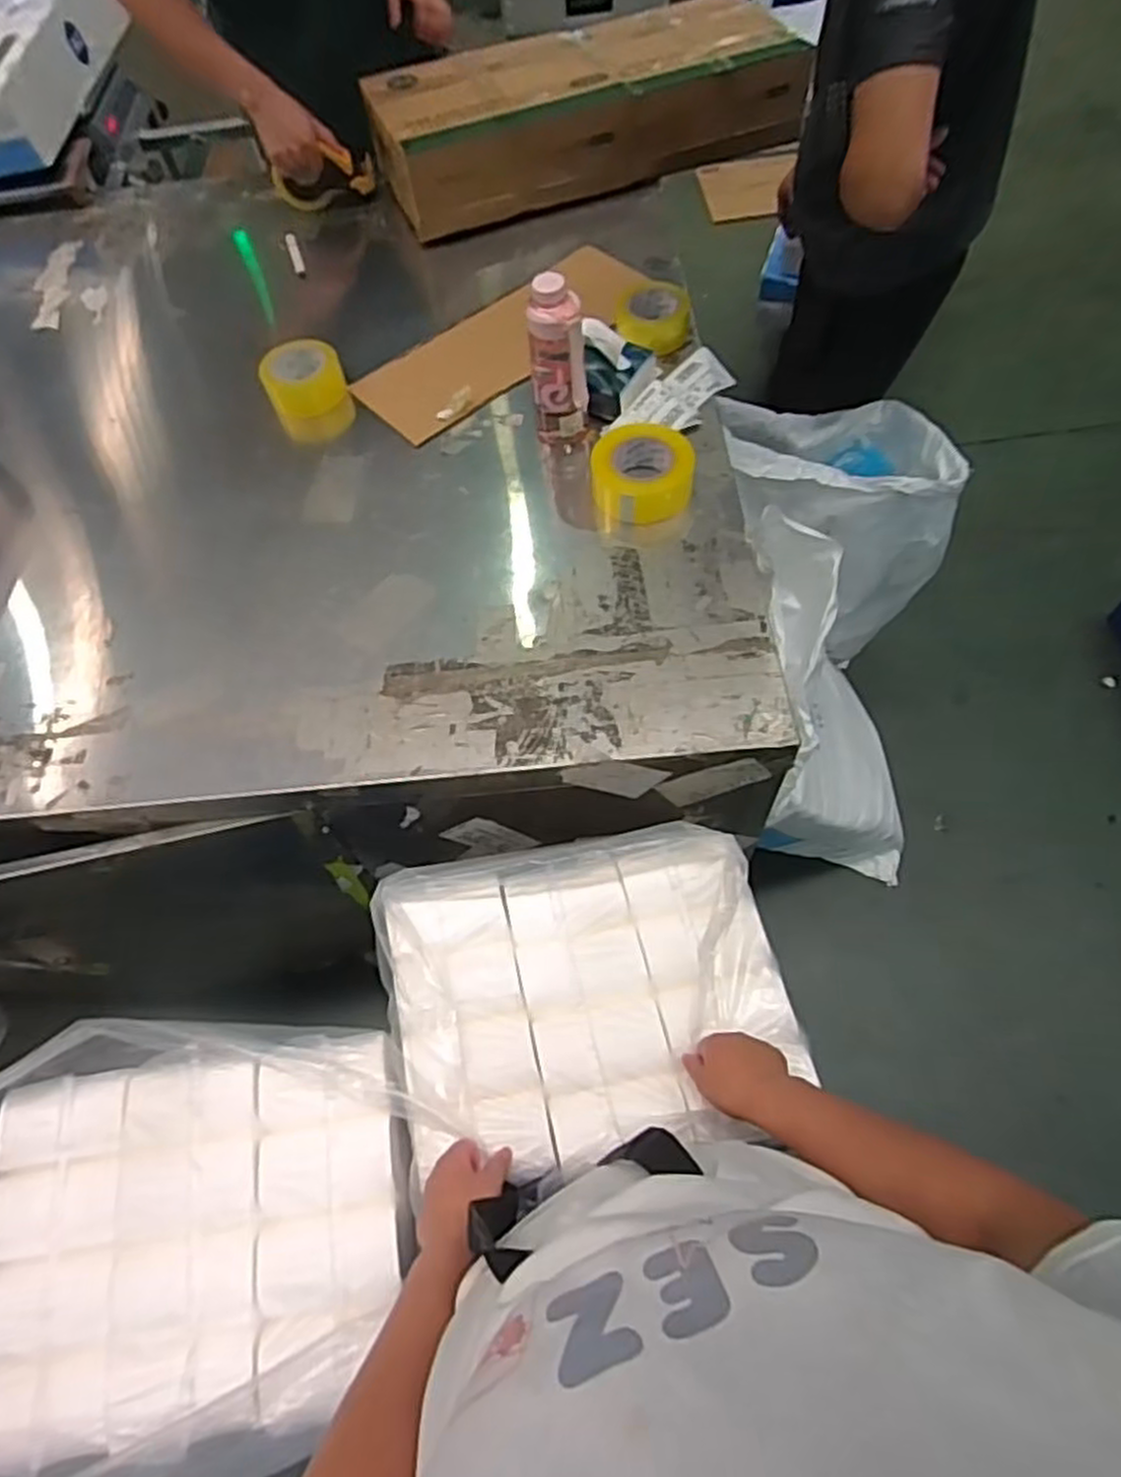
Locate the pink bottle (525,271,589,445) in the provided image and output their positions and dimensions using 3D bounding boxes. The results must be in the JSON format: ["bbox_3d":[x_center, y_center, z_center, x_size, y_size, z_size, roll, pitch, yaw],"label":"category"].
[{"bbox_3d":[-0.005,-0.489,1.023,0.077,0.205,0.066,-11,61,-2],"label":"pink bottle"}]

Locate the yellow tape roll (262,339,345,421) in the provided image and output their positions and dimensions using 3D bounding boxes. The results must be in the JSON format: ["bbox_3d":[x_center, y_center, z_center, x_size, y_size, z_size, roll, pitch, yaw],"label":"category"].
[{"bbox_3d":[-0.390,-0.552,1.187,0.114,0.055,0.114,-2,61,3],"label":"yellow tape roll"}]

